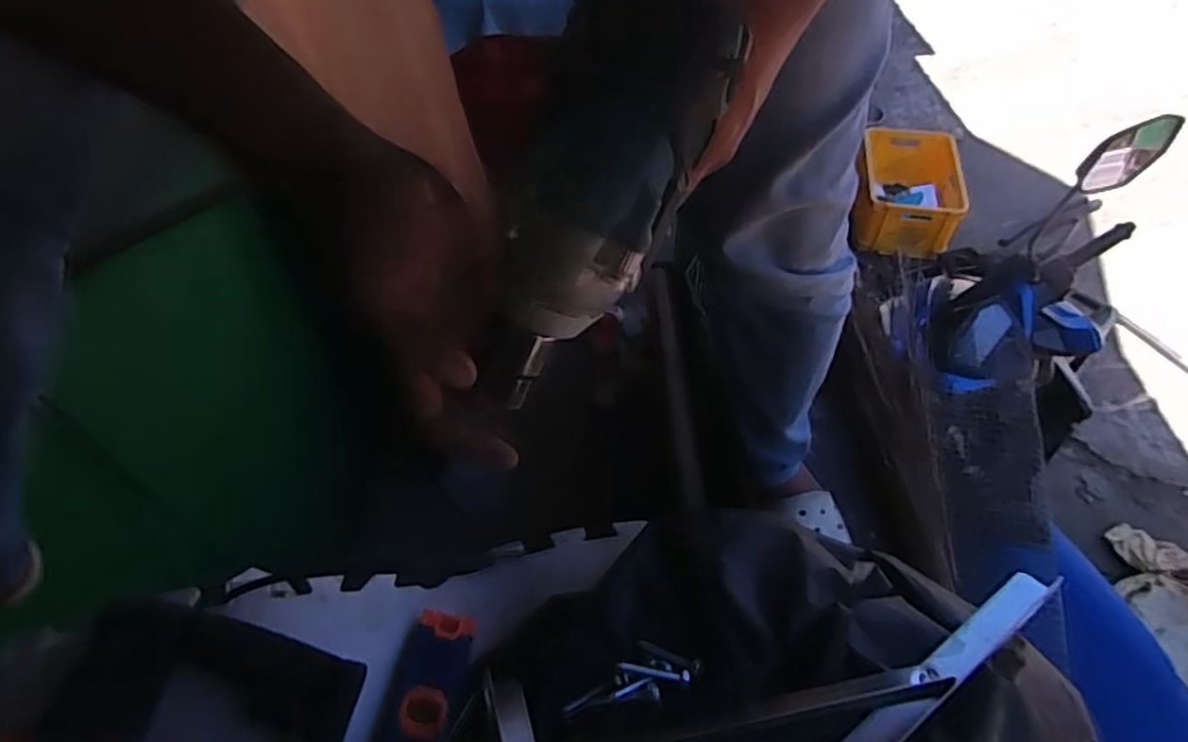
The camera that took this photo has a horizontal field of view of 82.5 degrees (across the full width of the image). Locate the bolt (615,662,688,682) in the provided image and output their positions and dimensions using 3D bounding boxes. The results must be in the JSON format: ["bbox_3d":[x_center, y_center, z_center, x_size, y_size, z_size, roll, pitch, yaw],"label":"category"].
[{"bbox_3d":[0.044,0.219,0.496,0.052,0.009,0.008,5,46,7],"label":"bolt"}]

